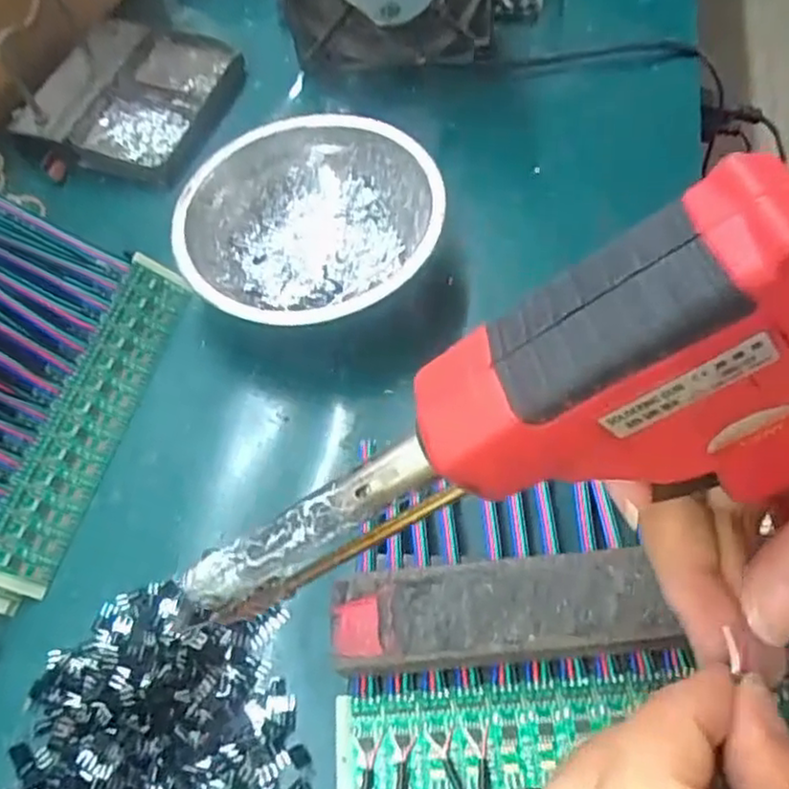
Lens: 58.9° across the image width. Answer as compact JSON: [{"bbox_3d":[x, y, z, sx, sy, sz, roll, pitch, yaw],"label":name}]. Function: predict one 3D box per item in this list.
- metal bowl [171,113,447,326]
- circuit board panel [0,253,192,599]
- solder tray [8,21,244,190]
[{"bbox_3d":[-0.039,-0.078,0.342,0.123,0.042,0.117,-2,60,3],"label":"metal bowl"},{"bbox_3d":[-0.137,0.008,0.316,0.032,0.005,0.167,31,59,-27],"label":"circuit board panel"},{"bbox_3d":[-0.157,-0.183,0.425,0.098,0.025,0.111,17,63,14],"label":"solder tray"}]

